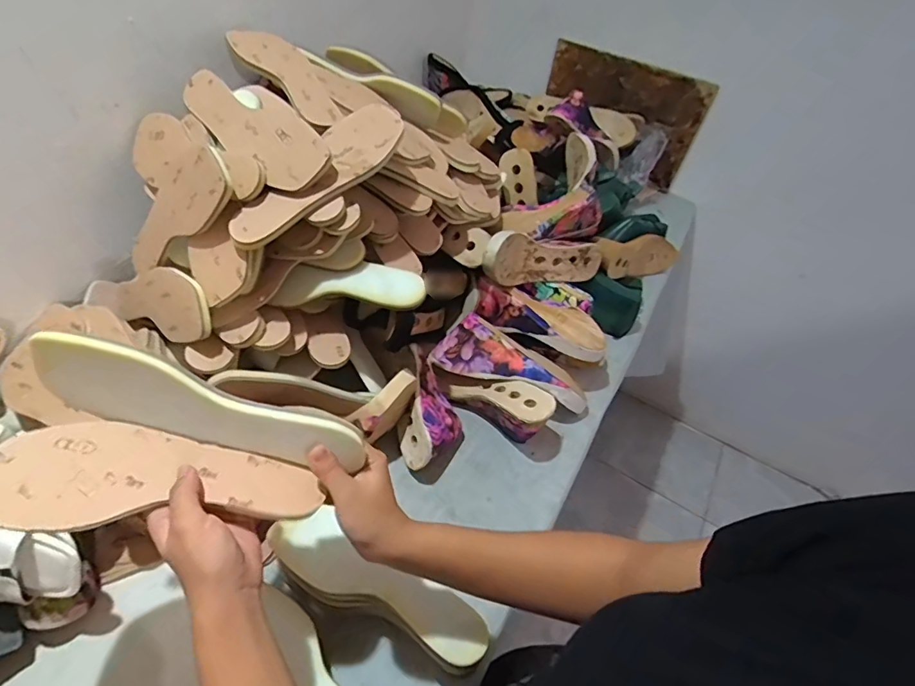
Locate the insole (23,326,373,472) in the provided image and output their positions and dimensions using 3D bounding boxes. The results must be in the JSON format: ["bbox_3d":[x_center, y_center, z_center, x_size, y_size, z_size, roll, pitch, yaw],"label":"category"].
[{"bbox_3d":[-0.192,0.051,0.372,0.237,0.073,0.022,19,48,-10],"label":"insole"}]

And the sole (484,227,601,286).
[{"bbox_3d":[0.132,-0.128,0.759,0.239,0.080,0.055,-2,47,-31],"label":"sole"}]

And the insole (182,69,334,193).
[{"bbox_3d":[-0.238,-0.253,0.555,0.231,0.013,0.076,40,90,18],"label":"insole"}]

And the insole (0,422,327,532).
[{"bbox_3d":[-0.223,0.102,0.361,0.228,0.010,0.078,9,48,-17],"label":"insole"}]

